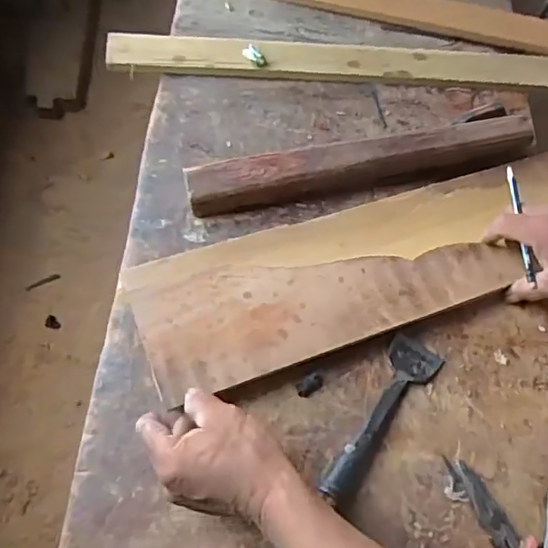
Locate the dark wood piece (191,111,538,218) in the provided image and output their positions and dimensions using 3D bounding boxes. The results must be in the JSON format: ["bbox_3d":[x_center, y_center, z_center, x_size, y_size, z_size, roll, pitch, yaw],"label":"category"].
[{"bbox_3d":[0.105,-0.130,0.649,0.408,0.047,0.050,-11,65,-10],"label":"dark wood piece"}]

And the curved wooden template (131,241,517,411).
[{"bbox_3d":[0.064,0.028,0.573,0.384,0.010,0.114,-11,66,-9],"label":"curved wooden template"}]

